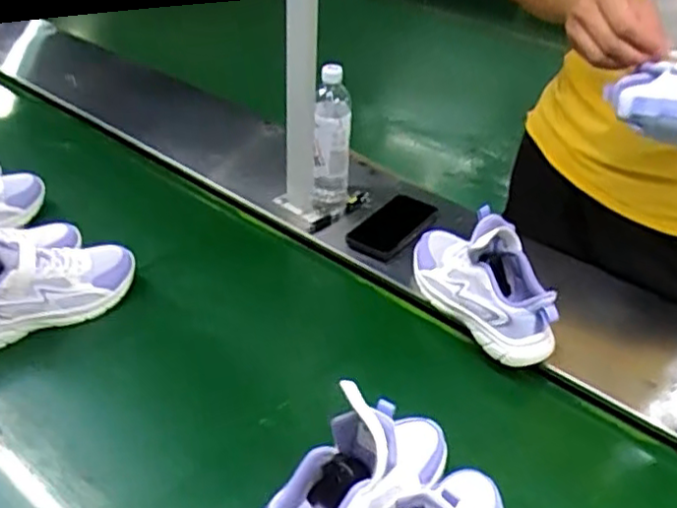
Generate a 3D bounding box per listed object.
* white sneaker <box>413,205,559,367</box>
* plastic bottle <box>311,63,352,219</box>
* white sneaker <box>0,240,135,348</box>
[{"bbox_3d":[0.180,0.014,0.872,0.083,0.142,0.246,-14,41,-22],"label":"white sneaker"},{"bbox_3d":[-0.009,-0.167,1.024,0.055,0.238,0.076,4,37,0],"label":"plastic bottle"},{"bbox_3d":[-0.404,0.031,0.903,0.253,0.109,0.090,-20,43,-28],"label":"white sneaker"}]

